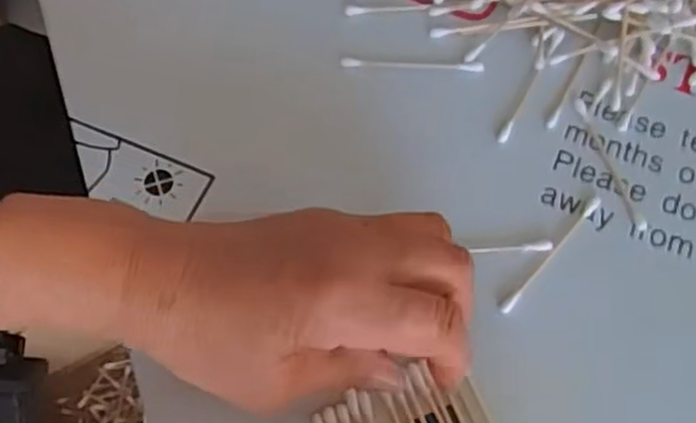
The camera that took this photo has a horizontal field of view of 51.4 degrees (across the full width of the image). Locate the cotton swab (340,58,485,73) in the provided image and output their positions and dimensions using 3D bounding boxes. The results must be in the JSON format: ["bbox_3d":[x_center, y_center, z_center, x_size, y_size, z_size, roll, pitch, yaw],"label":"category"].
[{"bbox_3d":[0.033,-0.075,0.371,0.072,0.004,0.006,2,70,3],"label":"cotton swab"}]

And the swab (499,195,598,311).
[{"bbox_3d":[0.093,0.019,0.331,0.005,0.005,0.073,41,77,15],"label":"swab"}]

